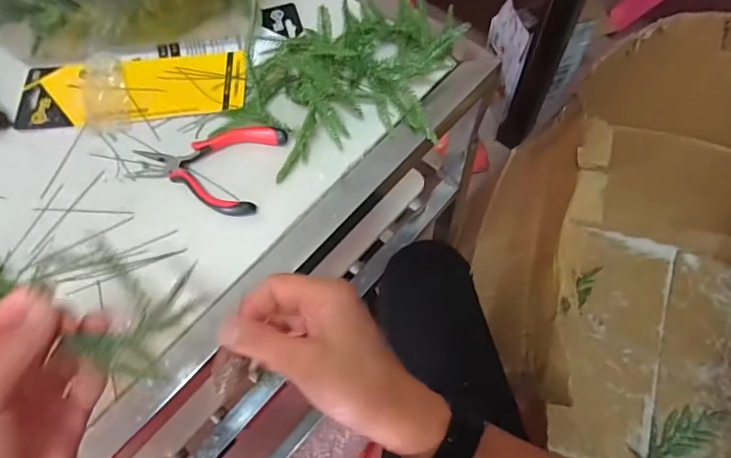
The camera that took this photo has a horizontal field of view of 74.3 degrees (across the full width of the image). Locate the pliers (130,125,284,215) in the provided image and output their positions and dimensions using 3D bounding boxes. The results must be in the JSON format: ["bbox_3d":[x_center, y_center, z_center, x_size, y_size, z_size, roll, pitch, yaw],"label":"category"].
[{"bbox_3d":[-0.142,-0.064,0.435,0.123,0.011,0.089,16,68,9],"label":"pliers"}]

